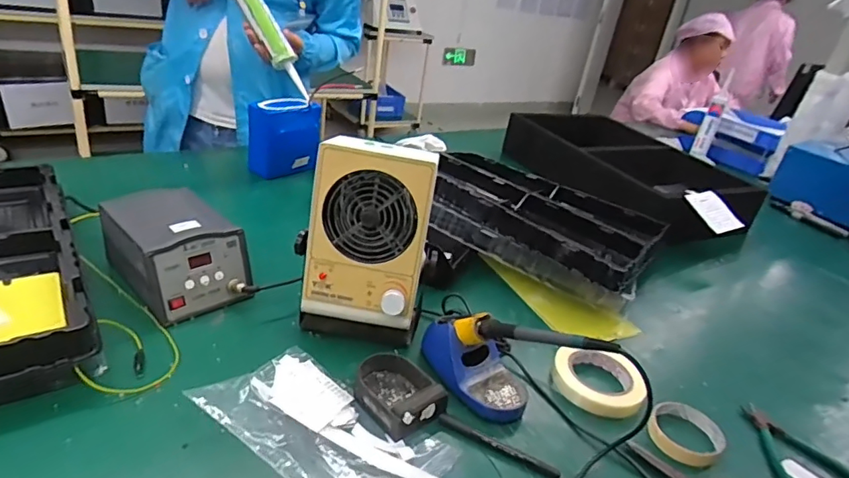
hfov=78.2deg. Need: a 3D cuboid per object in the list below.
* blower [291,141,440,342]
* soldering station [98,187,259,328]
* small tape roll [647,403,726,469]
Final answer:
[{"bbox_3d":[-0.070,0.002,0.668,0.151,0.235,0.115,11,28,3],"label":"blower"},{"bbox_3d":[-0.345,0.021,0.730,0.206,0.115,0.132,31,34,34],"label":"soldering station"},{"bbox_3d":[0.315,0.230,0.629,0.090,0.015,0.081,-15,37,-39],"label":"small tape roll"}]

